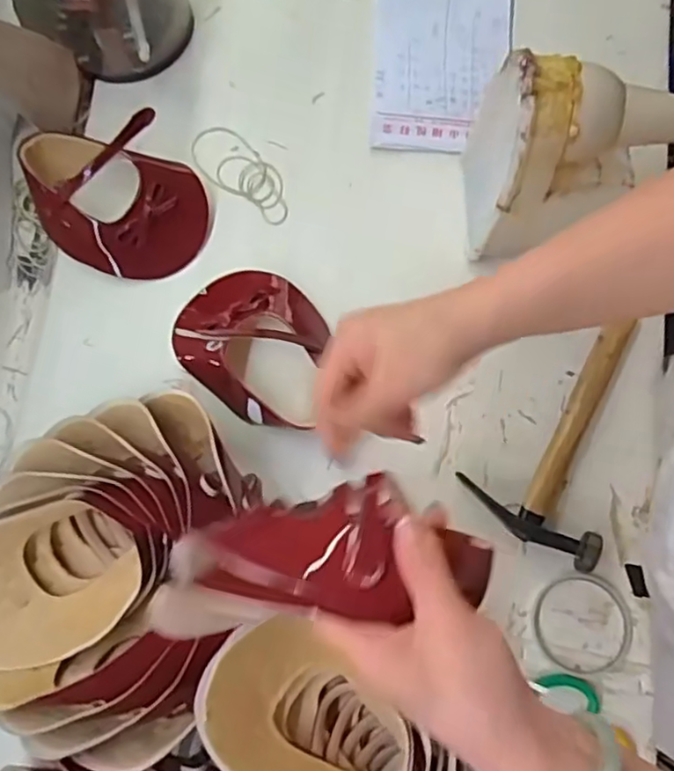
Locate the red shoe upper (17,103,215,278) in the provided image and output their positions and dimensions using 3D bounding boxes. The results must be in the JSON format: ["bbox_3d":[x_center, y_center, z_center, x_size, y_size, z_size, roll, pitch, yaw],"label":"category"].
[{"bbox_3d":[-0.216,-0.180,0.636,0.171,0.071,0.129,1,78,-1],"label":"red shoe upper"}]

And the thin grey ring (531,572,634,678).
[{"bbox_3d":[0.219,0.212,0.591,0.089,0.010,0.086,0,78,-1],"label":"thin grey ring"}]

